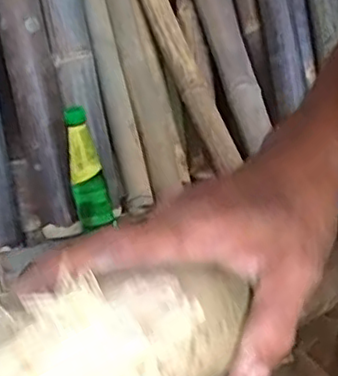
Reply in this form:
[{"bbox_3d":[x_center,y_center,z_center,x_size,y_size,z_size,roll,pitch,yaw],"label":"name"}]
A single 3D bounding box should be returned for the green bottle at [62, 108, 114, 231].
[{"bbox_3d":[-0.127,-0.026,1.063,0.052,0.194,0.045,-7,24,4],"label":"green bottle"}]

